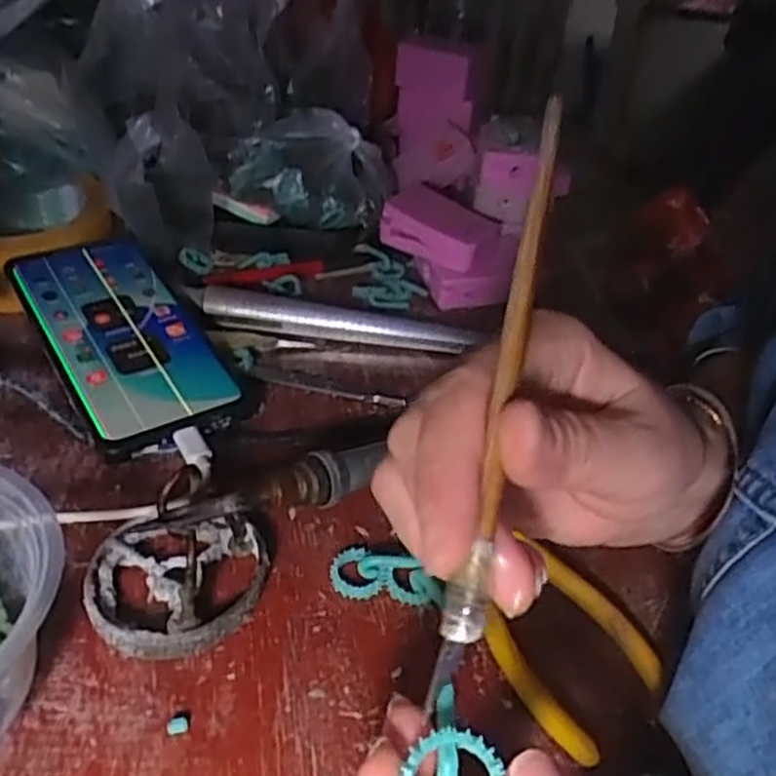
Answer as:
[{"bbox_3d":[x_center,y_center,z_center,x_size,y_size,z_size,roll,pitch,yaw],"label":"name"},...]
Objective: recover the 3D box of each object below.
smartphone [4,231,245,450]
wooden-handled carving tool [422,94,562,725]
[{"bbox_3d":[-0.139,-0.033,0.391,0.076,0.008,0.162,-19,50,-30],"label":"smartphone"},{"bbox_3d":[0.029,-0.002,0.183,0.009,0.004,0.157,11,78,6],"label":"wooden-handled carving tool"}]

